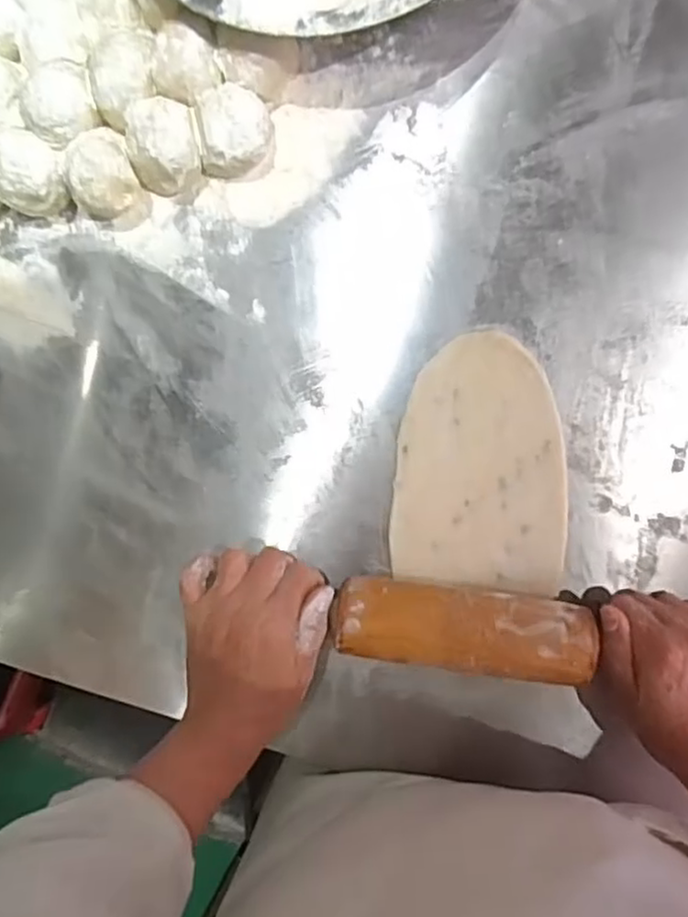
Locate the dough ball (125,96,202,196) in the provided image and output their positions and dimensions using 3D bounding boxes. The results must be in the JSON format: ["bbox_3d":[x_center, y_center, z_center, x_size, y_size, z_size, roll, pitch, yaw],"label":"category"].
[{"bbox_3d":[-0.121,-0.210,0.467,0.047,0.052,0.049,0,93,5],"label":"dough ball"}]

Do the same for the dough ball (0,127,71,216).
[{"bbox_3d":[-0.219,-0.197,0.476,0.055,0.053,0.048,34,96,2],"label":"dough ball"}]

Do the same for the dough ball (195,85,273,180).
[{"bbox_3d":[-0.074,-0.220,0.462,0.047,0.046,0.049,0,93,5],"label":"dough ball"}]

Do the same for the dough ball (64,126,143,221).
[{"bbox_3d":[-0.164,-0.195,0.470,0.041,0.056,0.052,-21,91,6],"label":"dough ball"}]

